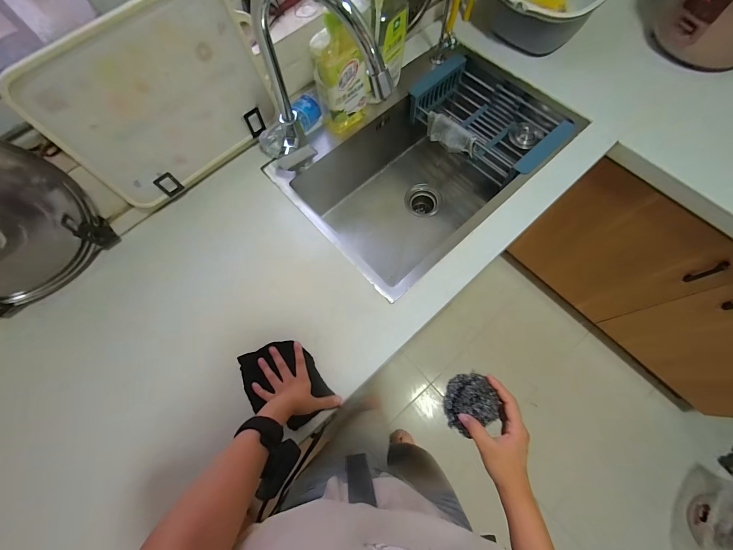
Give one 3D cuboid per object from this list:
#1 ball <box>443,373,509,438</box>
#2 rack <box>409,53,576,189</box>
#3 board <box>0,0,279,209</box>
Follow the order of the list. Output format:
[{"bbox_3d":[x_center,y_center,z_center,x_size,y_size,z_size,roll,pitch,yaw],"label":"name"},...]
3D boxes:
[{"bbox_3d":[0.140,0.172,0.416,0.063,0.045,0.074,-2,70,2],"label":"ball"},{"bbox_3d":[0.295,-0.387,0.776,0.204,0.113,0.363,-39,73,-11],"label":"rack"},{"bbox_3d":[-0.352,-0.306,0.561,0.364,0.269,0.025,-40,61,-12],"label":"board"}]

